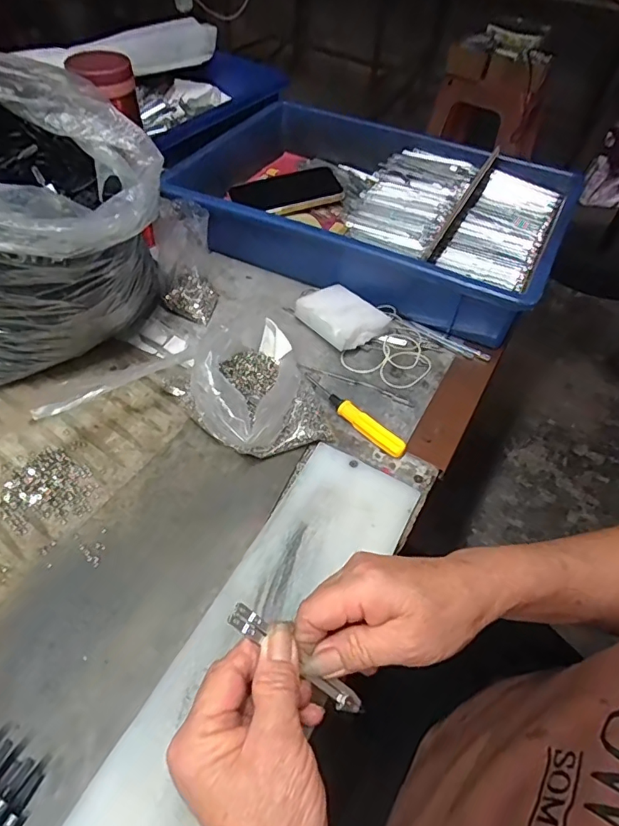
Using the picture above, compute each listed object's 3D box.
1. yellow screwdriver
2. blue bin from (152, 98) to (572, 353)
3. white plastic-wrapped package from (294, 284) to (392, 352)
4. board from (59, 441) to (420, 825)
[{"bbox_3d":[0.038,-0.001,0.447,0.016,0.016,0.119,-33,61,-26],"label":"yellow screwdriver"},{"bbox_3d":[0.068,-0.248,0.607,0.437,0.083,0.279,24,54,14],"label":"blue bin"},{"bbox_3d":[0.032,-0.098,0.517,0.061,0.029,0.080,-31,60,-25],"label":"white plastic-wrapped package"},{"bbox_3d":[-0.050,0.179,0.297,0.095,0.010,0.399,25,54,15],"label":"board"}]

